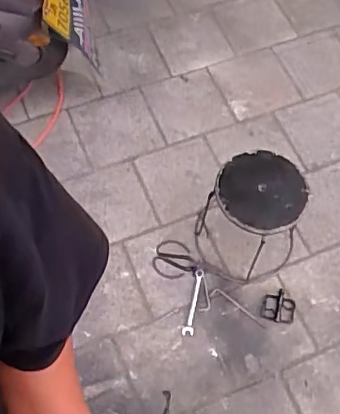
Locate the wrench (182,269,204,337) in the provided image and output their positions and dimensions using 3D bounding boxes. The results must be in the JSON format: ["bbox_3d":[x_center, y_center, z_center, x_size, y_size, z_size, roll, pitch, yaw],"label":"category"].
[{"bbox_3d":[0.064,0.258,1.521,0.027,0.012,0.186,11,64,2],"label":"wrench"}]

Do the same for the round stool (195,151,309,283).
[{"bbox_3d":[0.218,0.032,1.479,0.267,0.284,0.250,1,64,-3],"label":"round stool"}]

